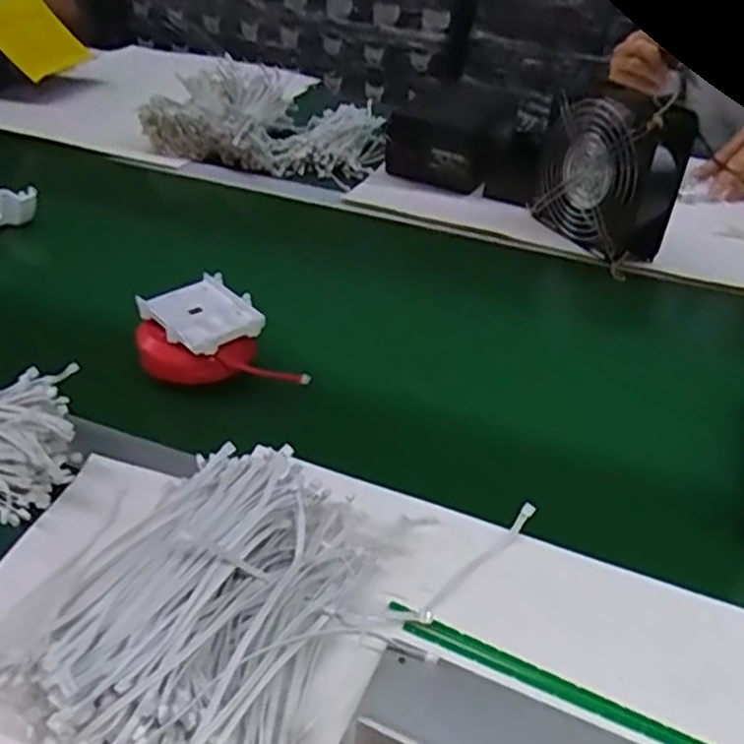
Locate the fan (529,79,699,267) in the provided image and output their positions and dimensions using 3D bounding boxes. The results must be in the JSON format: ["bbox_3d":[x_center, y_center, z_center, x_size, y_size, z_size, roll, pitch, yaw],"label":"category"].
[{"bbox_3d":[0.239,-0.207,0.742,0.066,0.149,0.147,-16,42,-25],"label":"fan"}]

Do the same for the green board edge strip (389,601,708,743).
[{"bbox_3d":[0.100,0.161,0.373,0.194,0.004,0.015,18,39,18],"label":"green board edge strip"}]

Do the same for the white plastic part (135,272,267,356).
[{"bbox_3d":[-0.126,-0.044,0.546,0.069,0.012,0.084,-27,47,-31],"label":"white plastic part"}]

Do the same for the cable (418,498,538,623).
[{"bbox_3d":[0.062,0.113,0.428,0.098,0.019,0.012,-37,52,-24],"label":"cable"}]

